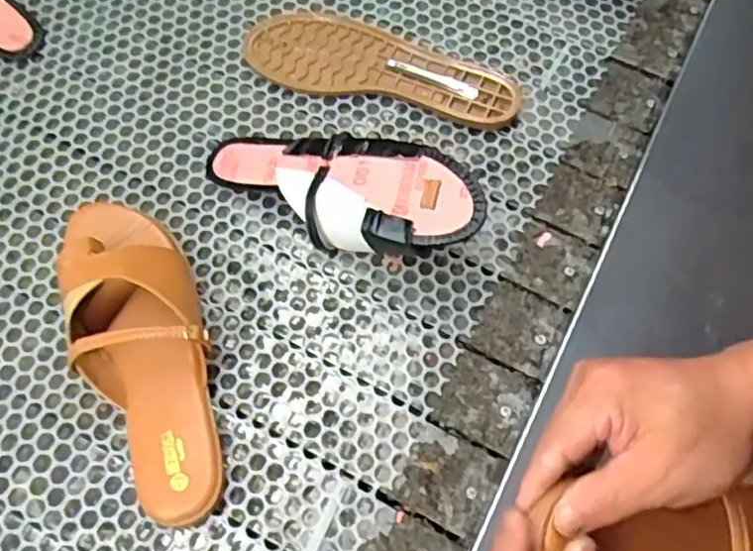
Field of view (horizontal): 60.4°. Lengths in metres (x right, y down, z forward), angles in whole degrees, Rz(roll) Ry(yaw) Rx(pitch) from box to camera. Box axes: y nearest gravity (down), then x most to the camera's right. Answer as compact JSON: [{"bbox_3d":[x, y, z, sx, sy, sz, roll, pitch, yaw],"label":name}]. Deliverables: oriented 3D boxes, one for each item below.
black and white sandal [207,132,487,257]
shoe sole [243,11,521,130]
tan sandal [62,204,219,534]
[{"bbox_3d":[-0.029,-0.072,0.534,0.248,0.048,0.097,17,67,24],"label":"black and white sandal"},{"bbox_3d":[0.006,-0.196,0.608,0.255,0.010,0.092,15,68,5],"label":"shoe sole"},{"bbox_3d":[-0.172,0.049,0.474,0.088,0.067,0.251,-21,69,-9],"label":"tan sandal"}]

